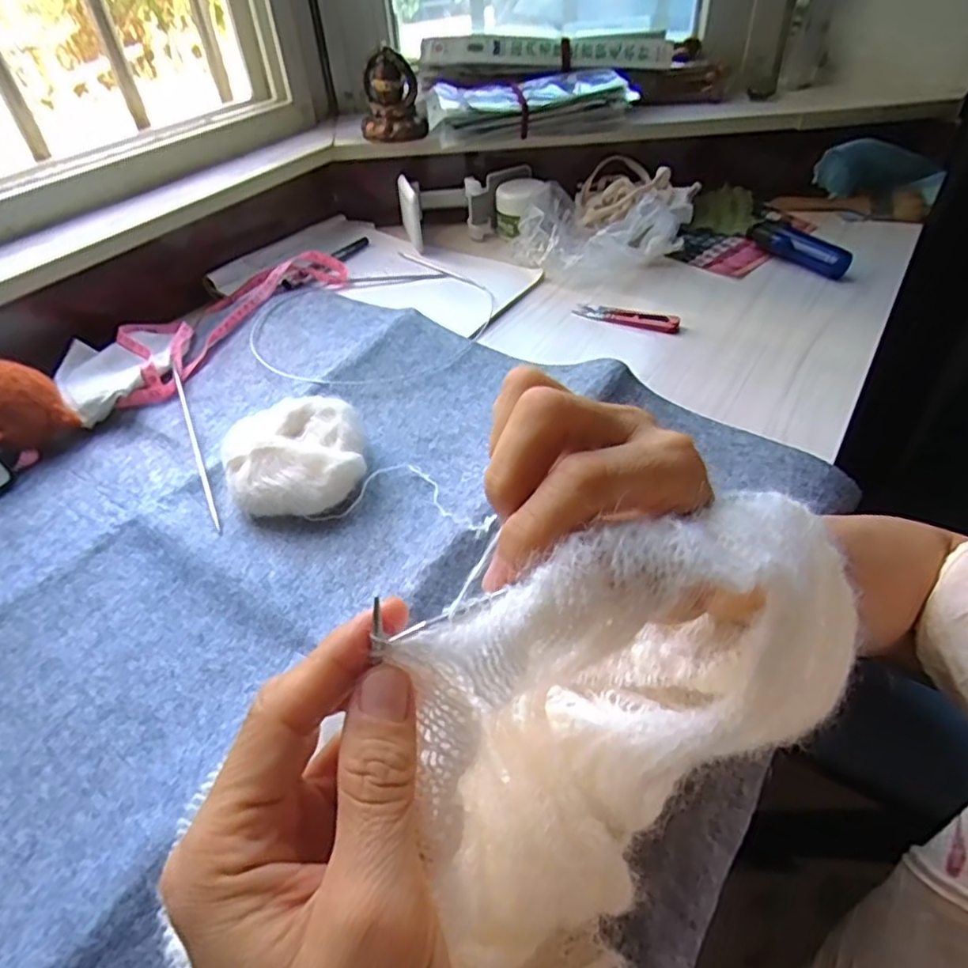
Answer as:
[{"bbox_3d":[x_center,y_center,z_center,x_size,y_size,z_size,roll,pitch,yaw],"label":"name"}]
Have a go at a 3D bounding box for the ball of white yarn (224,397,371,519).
[{"bbox_3d":[-0.132,-0.019,0.445,0.092,0.041,0.093,-2,44,2],"label":"ball of white yarn"}]

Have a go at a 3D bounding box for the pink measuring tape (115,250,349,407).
[{"bbox_3d":[-0.259,-0.169,0.622,0.105,0.025,0.279,19,49,22],"label":"pink measuring tape"}]

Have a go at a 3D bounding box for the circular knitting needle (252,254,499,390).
[{"bbox_3d":[-0.108,-0.168,0.621,0.241,0.010,0.233,-2,44,2],"label":"circular knitting needle"}]

